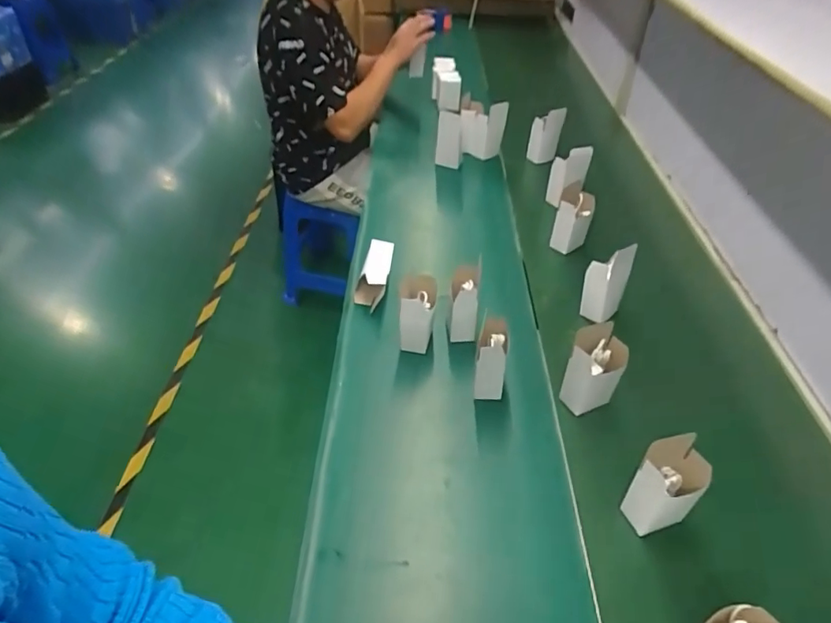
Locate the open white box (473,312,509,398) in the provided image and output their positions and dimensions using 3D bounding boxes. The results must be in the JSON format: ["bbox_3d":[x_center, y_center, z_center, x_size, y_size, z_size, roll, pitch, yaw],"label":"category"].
[{"bbox_3d":[0.114,0.071,0.815,0.044,0.105,0.071,7,41,6],"label":"open white box"}]

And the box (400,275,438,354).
[{"bbox_3d":[0.003,0.004,0.874,0.056,0.119,0.055,6,41,4],"label":"box"}]

